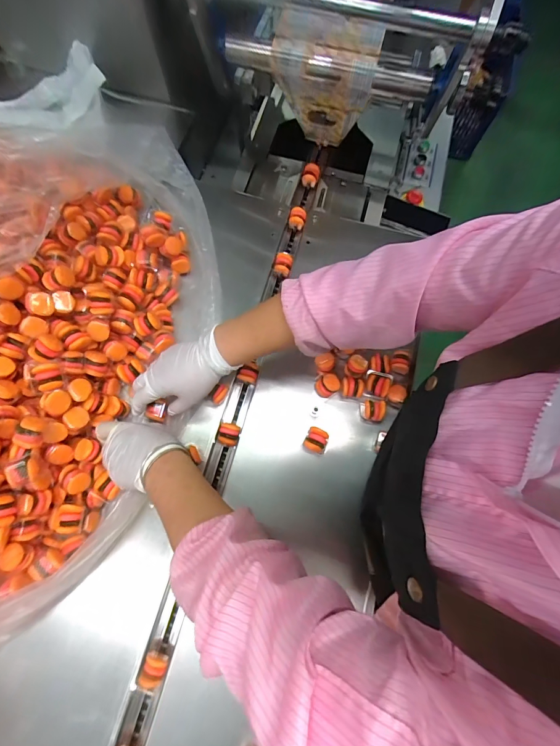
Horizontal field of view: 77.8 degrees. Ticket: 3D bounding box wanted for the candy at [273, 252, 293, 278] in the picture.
[{"bbox_3d":[0.006,-0.191,0.613,0.030,0.029,0.033,16,74,3],"label":"candy"}]

